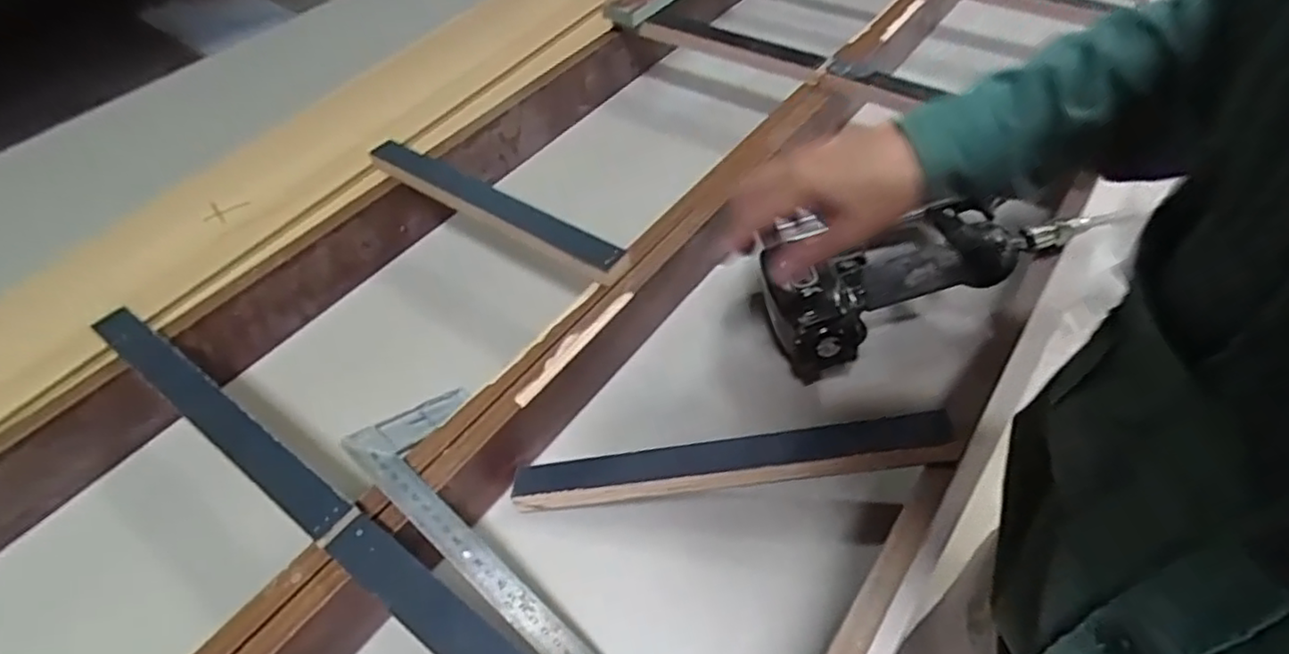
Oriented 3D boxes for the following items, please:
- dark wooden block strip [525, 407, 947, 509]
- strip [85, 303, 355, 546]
[{"bbox_3d":[0.053,0.099,0.481,0.313,0.020,0.034,-11,48,14],"label":"dark wooden block strip"},{"bbox_3d":[-0.318,0.059,0.486,0.301,0.011,0.031,30,66,24],"label":"strip"}]

